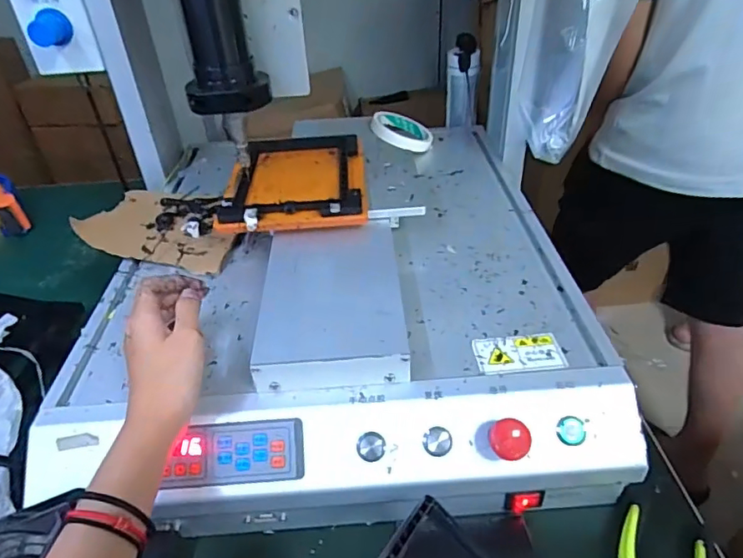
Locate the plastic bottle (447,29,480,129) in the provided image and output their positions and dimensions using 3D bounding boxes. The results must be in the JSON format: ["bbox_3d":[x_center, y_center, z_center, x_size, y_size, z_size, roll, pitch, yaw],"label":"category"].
[{"bbox_3d":[0.144,-0.308,0.826,0.050,0.128,0.045,0,37,5],"label":"plastic bottle"}]

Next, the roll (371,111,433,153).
[{"bbox_3d":[0.044,-0.211,0.759,0.090,0.014,0.079,39,44,16],"label":"roll"}]

